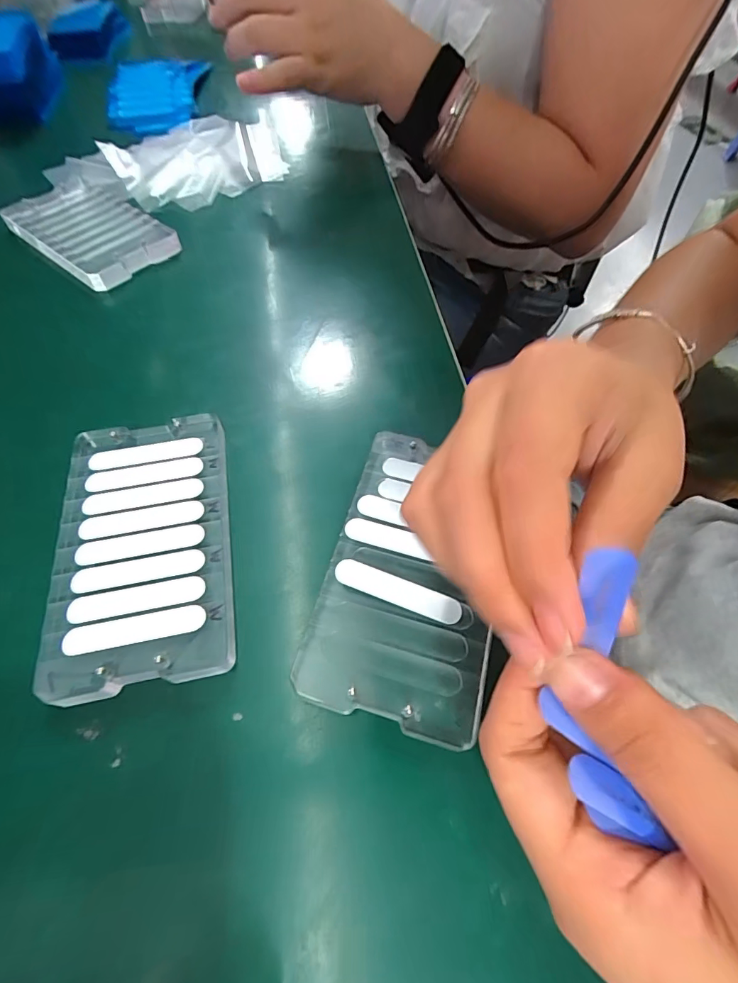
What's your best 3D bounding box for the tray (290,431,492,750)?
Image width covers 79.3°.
[{"bbox_3d":[0.018,0.031,0.188,0.065,0.014,0.121,13,59,8],"label":"tray"}]

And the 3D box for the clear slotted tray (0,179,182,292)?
[{"bbox_3d":[-0.199,-0.185,0.319,0.123,0.016,0.072,37,65,21],"label":"clear slotted tray"}]

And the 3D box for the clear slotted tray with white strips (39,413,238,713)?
[{"bbox_3d":[-0.096,0.020,0.195,0.070,0.013,0.124,-10,59,-6],"label":"clear slotted tray with white strips"}]

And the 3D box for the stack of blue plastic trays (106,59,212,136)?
[{"bbox_3d":[-0.210,-0.401,0.442,0.080,0.021,0.141,-4,58,-2],"label":"stack of blue plastic trays"}]

